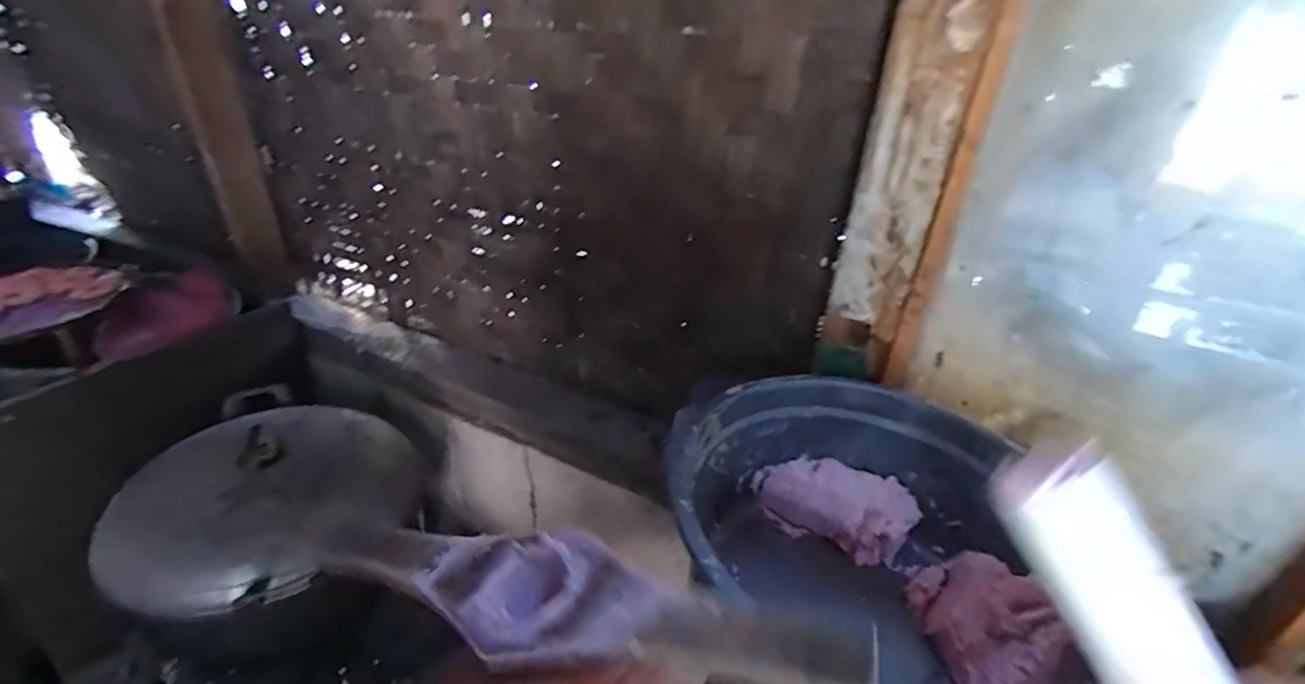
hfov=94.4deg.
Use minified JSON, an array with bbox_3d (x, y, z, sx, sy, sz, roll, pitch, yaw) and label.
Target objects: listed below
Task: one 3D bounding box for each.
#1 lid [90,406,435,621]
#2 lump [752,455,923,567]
[{"bbox_3d":[-0.587,0.221,0.923,0.427,0.078,0.384,-15,34,-30],"label":"lid"},{"bbox_3d":[0.227,0.205,0.752,0.196,0.073,0.084,14,31,18],"label":"lump"}]

